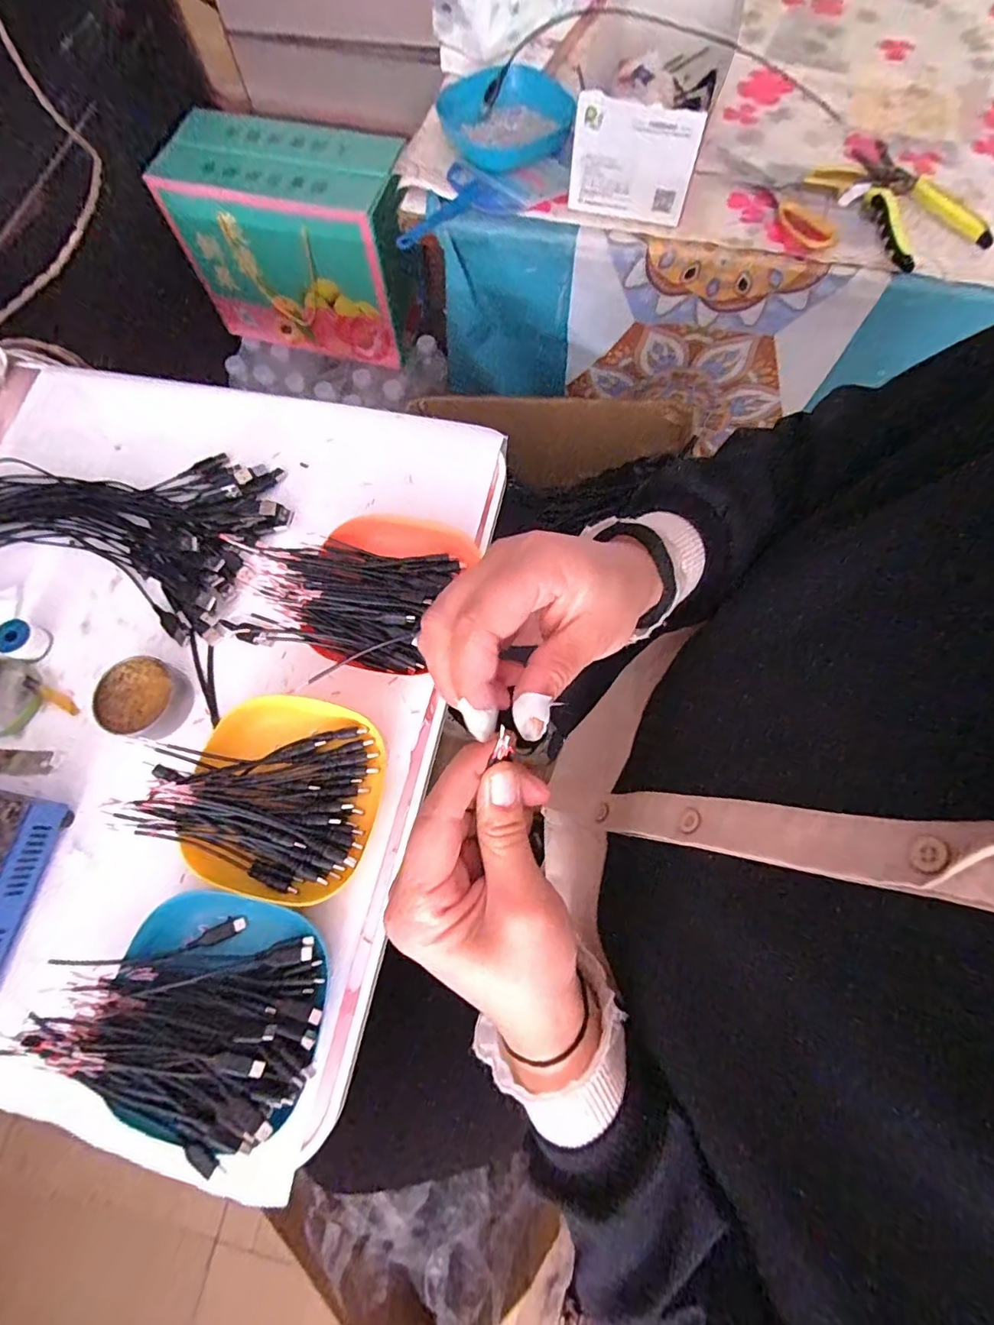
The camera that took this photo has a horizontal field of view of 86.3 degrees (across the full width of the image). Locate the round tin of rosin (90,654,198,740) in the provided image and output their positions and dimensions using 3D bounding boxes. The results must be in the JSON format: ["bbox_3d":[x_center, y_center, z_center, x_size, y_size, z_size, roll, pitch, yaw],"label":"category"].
[{"bbox_3d":[-0.282,0.028,0.423,0.065,0.020,0.061,0,72,1],"label":"round tin of rosin"}]

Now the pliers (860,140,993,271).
[{"bbox_3d":[0.413,-0.469,0.546,0.107,0.015,0.168,-34,75,-10],"label":"pliers"}]

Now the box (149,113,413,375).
[{"bbox_3d":[-0.294,-0.647,0.824,0.329,0.233,0.158,13,73,5],"label":"box"}]

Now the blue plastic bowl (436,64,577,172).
[{"bbox_3d":[0.008,-0.608,0.591,0.146,0.029,0.121,15,73,6],"label":"blue plastic bowl"}]

